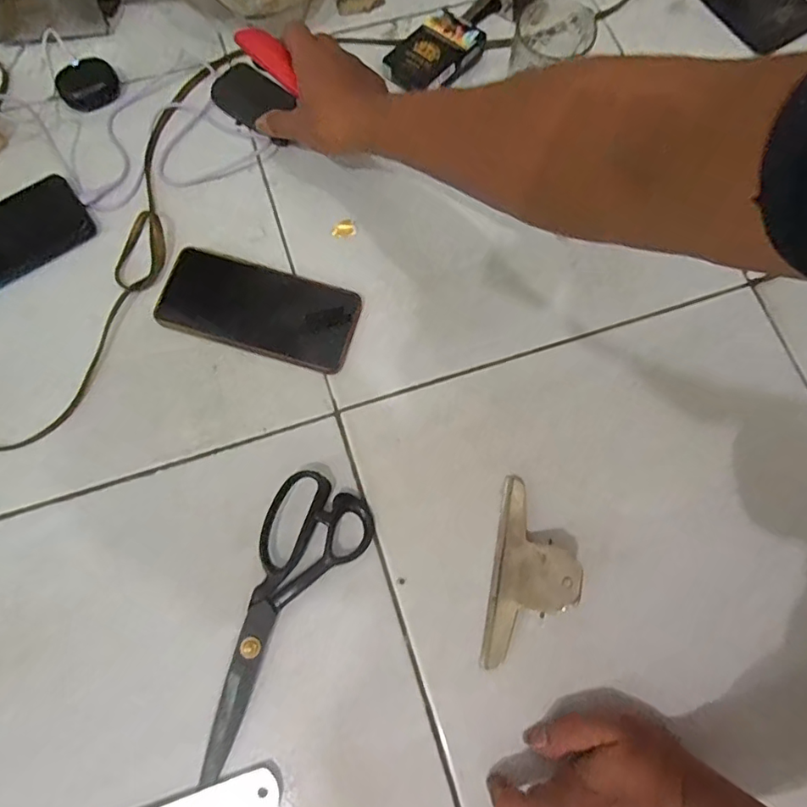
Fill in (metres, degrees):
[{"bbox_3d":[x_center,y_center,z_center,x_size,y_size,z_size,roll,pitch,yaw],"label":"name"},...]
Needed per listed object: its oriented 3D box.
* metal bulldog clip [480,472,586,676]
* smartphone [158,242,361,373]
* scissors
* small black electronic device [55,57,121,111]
[{"bbox_3d":[0.099,0.129,0.403,0.058,0.035,0.140,9,75,1],"label":"metal bulldog clip"},{"bbox_3d":[-0.127,-0.085,0.469,0.168,0.013,0.080,16,75,3],"label":"smartphone"},{"bbox_3d":[-0.106,0.157,0.400,0.078,0.016,0.216,31,76,6],"label":"scissors"},{"bbox_3d":[-0.310,-0.313,0.522,0.056,0.023,0.038,-20,76,-7],"label":"small black electronic device"}]

